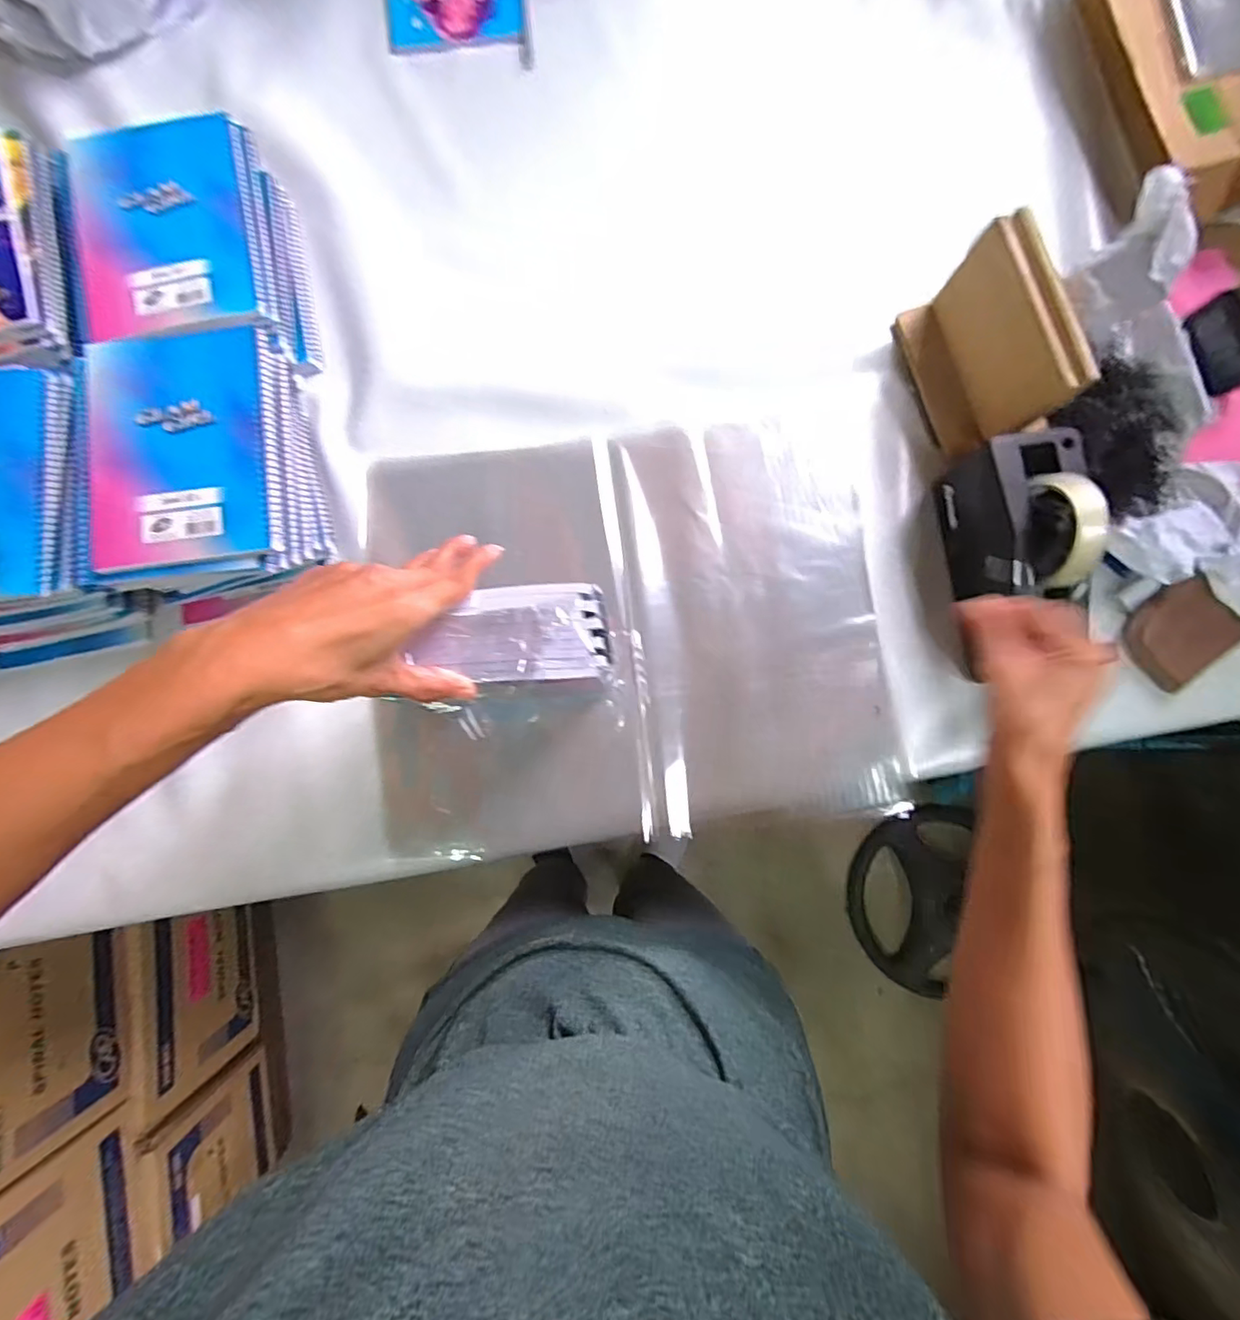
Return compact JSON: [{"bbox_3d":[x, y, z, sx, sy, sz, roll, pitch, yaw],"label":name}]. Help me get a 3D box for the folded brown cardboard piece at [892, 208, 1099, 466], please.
[{"bbox_3d":[0.328,-0.280,0.507,0.061,0.121,0.158,-18,83,-2],"label":"folded brown cardboard piece"}]

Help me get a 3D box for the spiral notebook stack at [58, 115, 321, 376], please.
[{"bbox_3d":[-0.410,-0.372,0.536,0.176,0.097,0.210,-12,83,-1],"label":"spiral notebook stack"}]

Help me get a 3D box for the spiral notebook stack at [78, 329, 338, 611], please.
[{"bbox_3d":[-0.372,-0.170,0.510,0.172,0.096,0.217,-6,83,0],"label":"spiral notebook stack"}]

